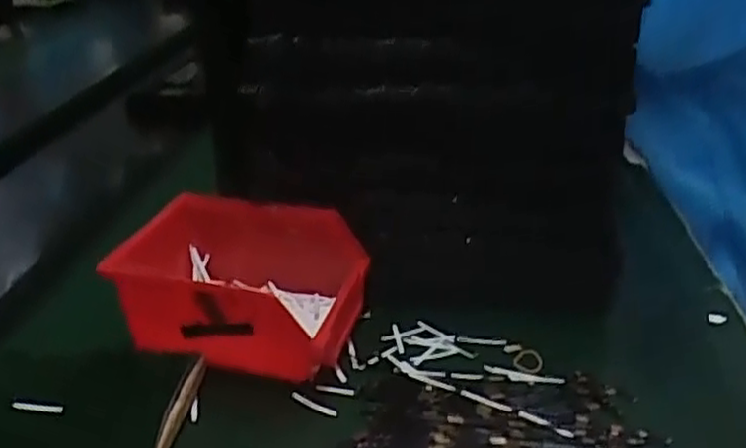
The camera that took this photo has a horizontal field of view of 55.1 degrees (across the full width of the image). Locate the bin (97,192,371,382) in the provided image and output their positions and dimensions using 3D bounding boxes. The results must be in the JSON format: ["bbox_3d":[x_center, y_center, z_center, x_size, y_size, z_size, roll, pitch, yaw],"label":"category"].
[{"bbox_3d":[-0.090,0.039,0.466,0.156,0.079,0.102,5,25,12],"label":"bin"}]

